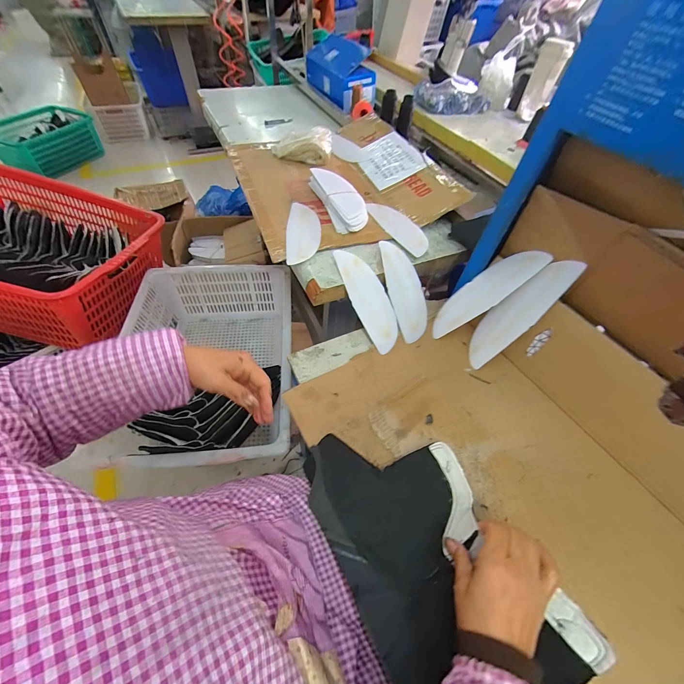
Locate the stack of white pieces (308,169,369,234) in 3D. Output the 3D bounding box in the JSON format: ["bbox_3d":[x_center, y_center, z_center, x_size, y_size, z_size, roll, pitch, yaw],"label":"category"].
[{"bbox_3d":[-0.009,-0.340,0.705,0.086,0.034,0.235,-18,59,-15],"label":"stack of white pieces"}]

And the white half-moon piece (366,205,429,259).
[{"bbox_3d":[0.125,-0.263,0.679,0.058,0.013,0.196,-40,67,-5],"label":"white half-moon piece"}]

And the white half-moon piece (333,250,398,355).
[{"bbox_3d":[0.055,-0.085,0.574,0.077,0.019,0.211,-22,83,-18],"label":"white half-moon piece"}]

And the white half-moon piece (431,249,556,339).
[{"bbox_3d":[0.252,-0.090,0.543,0.213,0.019,0.071,-38,56,22],"label":"white half-moon piece"}]

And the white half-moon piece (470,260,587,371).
[{"bbox_3d":[0.296,-0.051,0.513,0.013,0.215,0.075,23,29,-33],"label":"white half-moon piece"}]

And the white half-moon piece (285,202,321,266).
[{"bbox_3d":[-0.083,-0.238,0.645,0.070,0.009,0.206,-1,56,-4],"label":"white half-moon piece"}]

